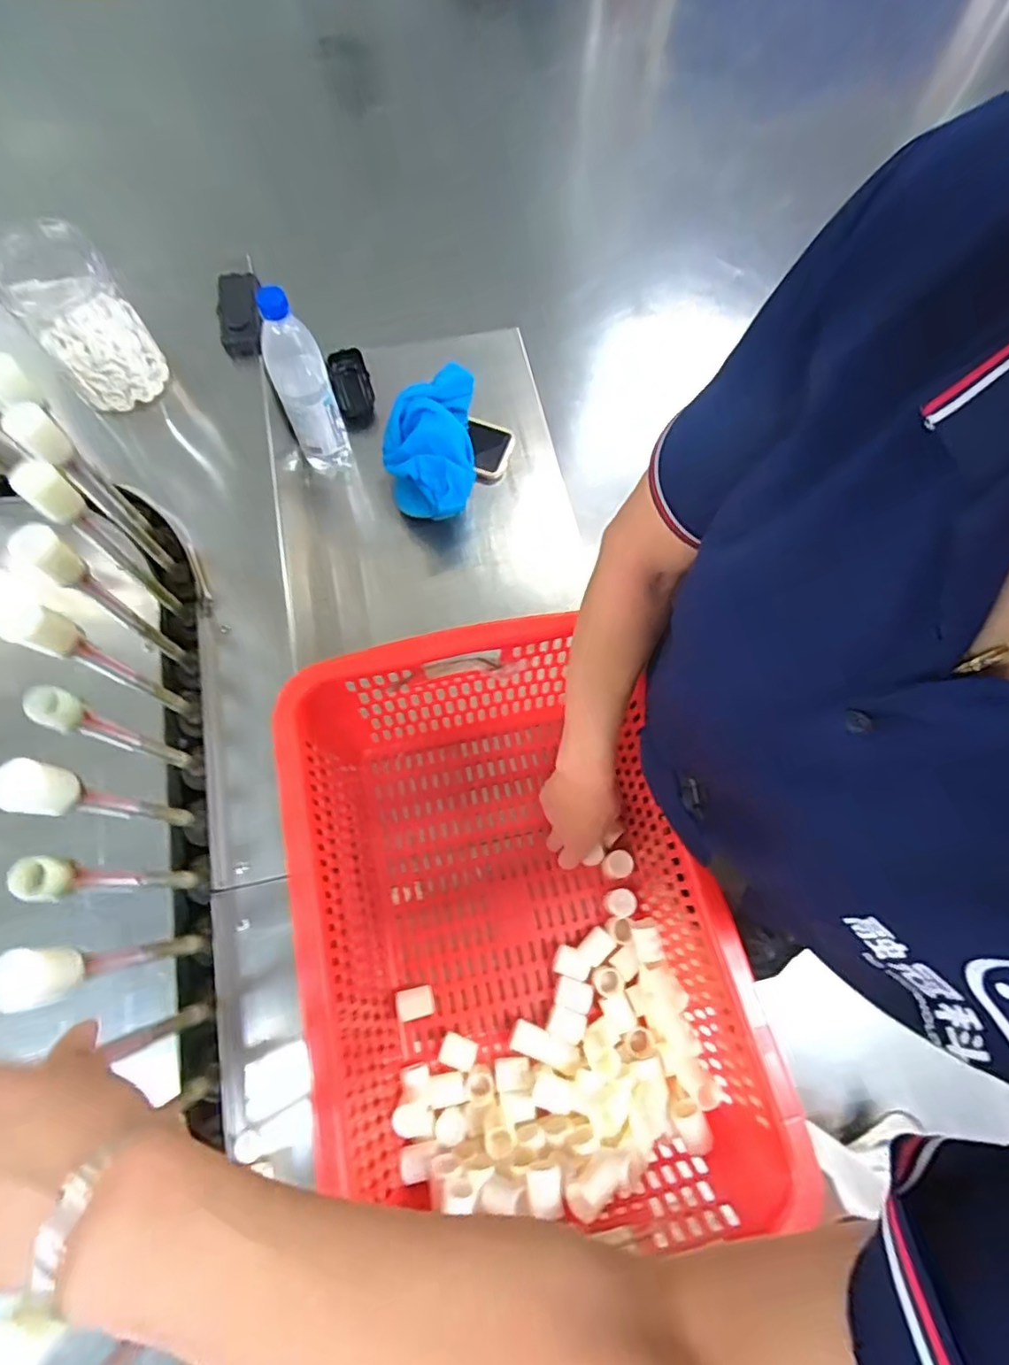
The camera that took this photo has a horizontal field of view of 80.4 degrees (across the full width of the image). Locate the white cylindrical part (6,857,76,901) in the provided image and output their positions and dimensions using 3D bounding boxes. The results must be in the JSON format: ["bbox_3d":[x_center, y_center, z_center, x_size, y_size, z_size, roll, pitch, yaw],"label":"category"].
[{"bbox_3d":[-0.258,0.110,0.333,0.018,0.025,0.023,1,69,2],"label":"white cylindrical part"}]

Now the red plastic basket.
[{"bbox_3d":[-0.001,0.219,0.572,0.333,0.200,0.500,-13,69,-4],"label":"red plastic basket"}]

